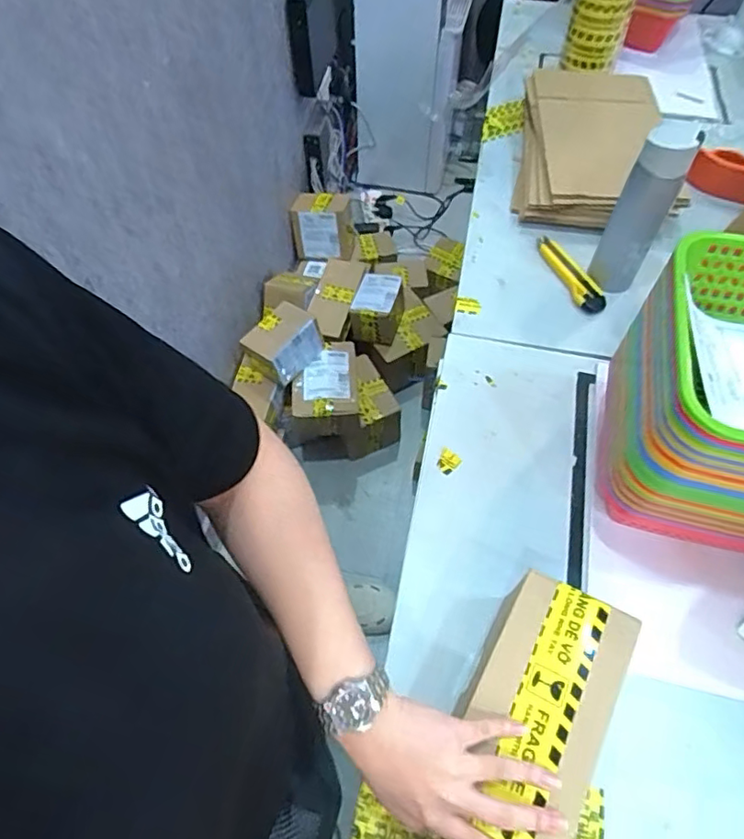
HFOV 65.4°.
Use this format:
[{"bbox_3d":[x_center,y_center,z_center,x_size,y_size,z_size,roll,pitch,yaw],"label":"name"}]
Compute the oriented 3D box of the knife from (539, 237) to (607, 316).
[{"bbox_3d":[0.290,-0.213,0.844,0.040,0.012,0.151,-15,59,-8],"label":"knife"}]

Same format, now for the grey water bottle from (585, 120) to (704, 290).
[{"bbox_3d":[0.344,-0.265,0.750,0.065,0.224,0.057,19,60,13],"label":"grey water bottle"}]

